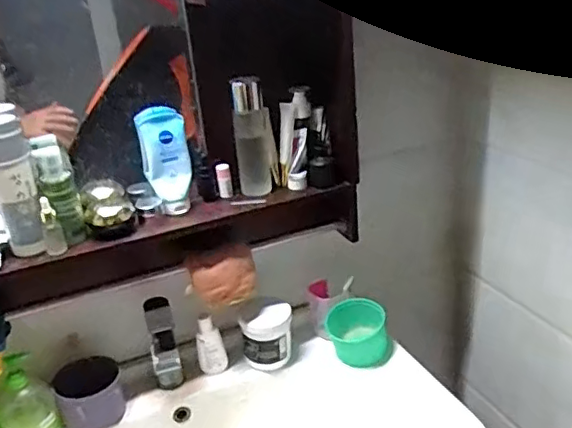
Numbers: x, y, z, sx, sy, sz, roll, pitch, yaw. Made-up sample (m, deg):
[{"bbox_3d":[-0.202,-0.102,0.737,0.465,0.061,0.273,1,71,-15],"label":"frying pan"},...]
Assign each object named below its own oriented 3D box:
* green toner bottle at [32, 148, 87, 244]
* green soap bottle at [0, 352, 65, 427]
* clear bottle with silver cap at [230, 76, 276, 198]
[{"bbox_3d":[-0.354,-0.025,0.953,0.052,0.145,0.041,-18,28,-25],"label":"green toner bottle"},{"bbox_3d":[-0.418,0.302,0.965,0.083,0.155,0.072,-21,29,-30],"label":"green soap bottle"},{"bbox_3d":[-0.057,-0.134,1.064,0.049,0.200,0.062,12,30,33],"label":"clear bottle with silver cap"}]

